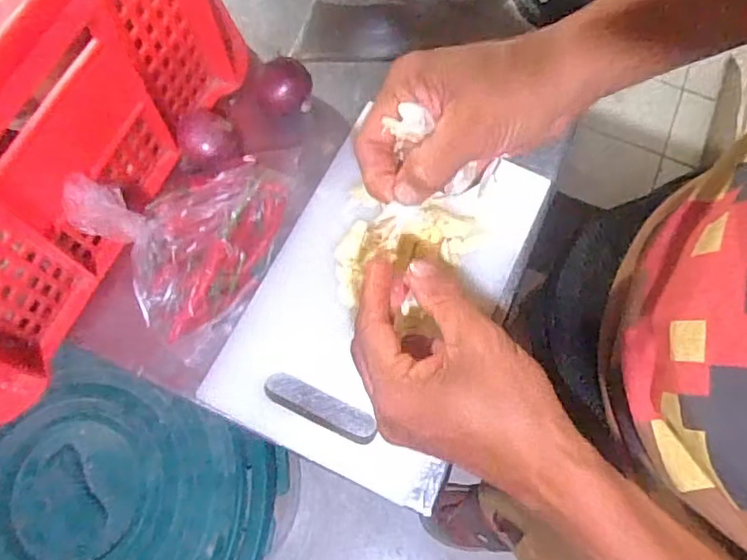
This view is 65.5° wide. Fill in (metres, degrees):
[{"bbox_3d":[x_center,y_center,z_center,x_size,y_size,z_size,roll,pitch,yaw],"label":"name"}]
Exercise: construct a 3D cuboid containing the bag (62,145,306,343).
[{"bbox_3d":[-0.101,-0.033,0.373,0.138,0.077,0.097,-26,73,-8],"label":"bag"}]

